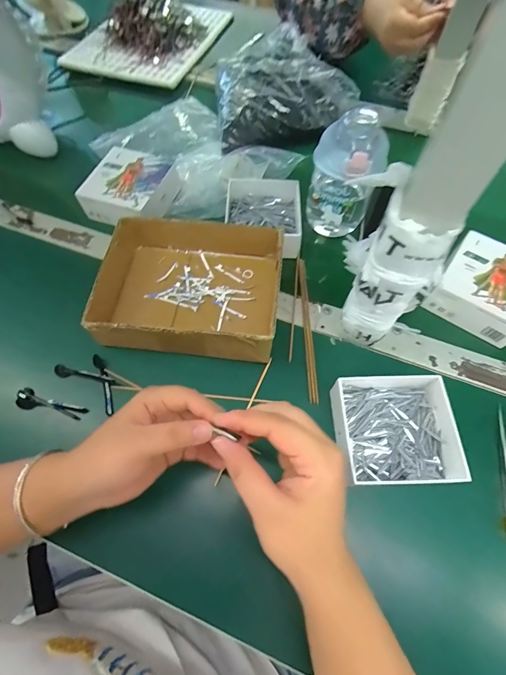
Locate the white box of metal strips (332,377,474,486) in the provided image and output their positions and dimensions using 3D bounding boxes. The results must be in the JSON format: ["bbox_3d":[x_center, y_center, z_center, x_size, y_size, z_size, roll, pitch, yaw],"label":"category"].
[{"bbox_3d":[0.135,0.090,0.330,0.109,0.037,0.101,-1,63,1],"label":"white box of metal strips"}]

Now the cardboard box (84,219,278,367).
[{"bbox_3d":[-0.074,-0.064,0.400,0.206,0.058,0.169,5,64,3],"label":"cardboard box"}]

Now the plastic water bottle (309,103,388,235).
[{"bbox_3d":[0.112,-0.197,0.411,0.077,0.124,0.073,12,64,7],"label":"plastic water bottle"}]

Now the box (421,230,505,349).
[{"bbox_3d":[0.286,-0.062,0.408,0.102,0.045,0.108,33,69,16],"label":"box"}]

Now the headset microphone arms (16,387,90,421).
[{"bbox_3d":[-0.218,0.076,0.361,0.081,0.013,0.021,16,65,9],"label":"headset microphone arms"}]

